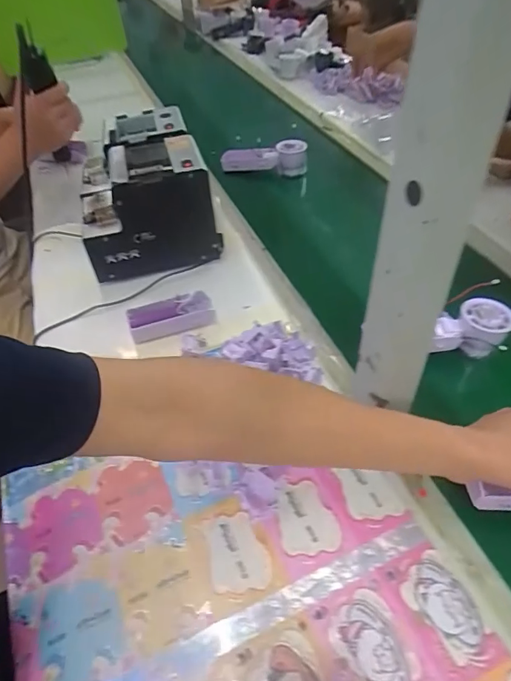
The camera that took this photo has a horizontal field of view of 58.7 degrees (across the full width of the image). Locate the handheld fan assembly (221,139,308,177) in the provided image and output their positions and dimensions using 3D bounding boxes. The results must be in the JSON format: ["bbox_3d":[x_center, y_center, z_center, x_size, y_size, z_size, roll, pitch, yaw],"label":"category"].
[{"bbox_3d":[0.017,-0.373,0.923,0.175,0.057,0.045,6,46,10],"label":"handheld fan assembly"}]

